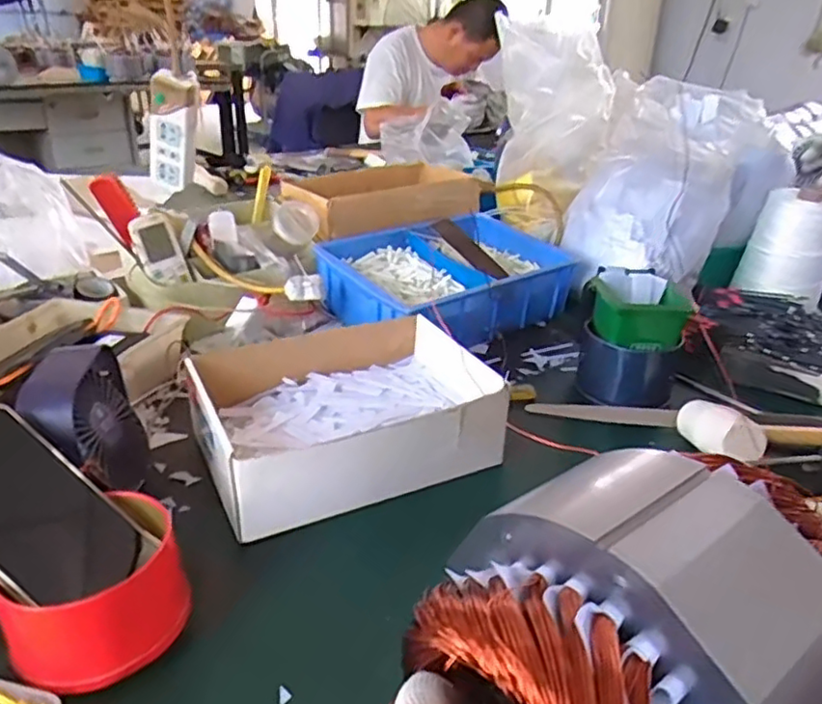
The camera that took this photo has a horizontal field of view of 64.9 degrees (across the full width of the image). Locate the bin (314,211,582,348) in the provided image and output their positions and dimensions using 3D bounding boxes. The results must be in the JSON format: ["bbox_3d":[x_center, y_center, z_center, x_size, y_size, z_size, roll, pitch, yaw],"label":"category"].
[{"bbox_3d":[0.045,-0.097,0.846,0.301,0.092,0.213,-18,34,-34],"label":"bin"}]

